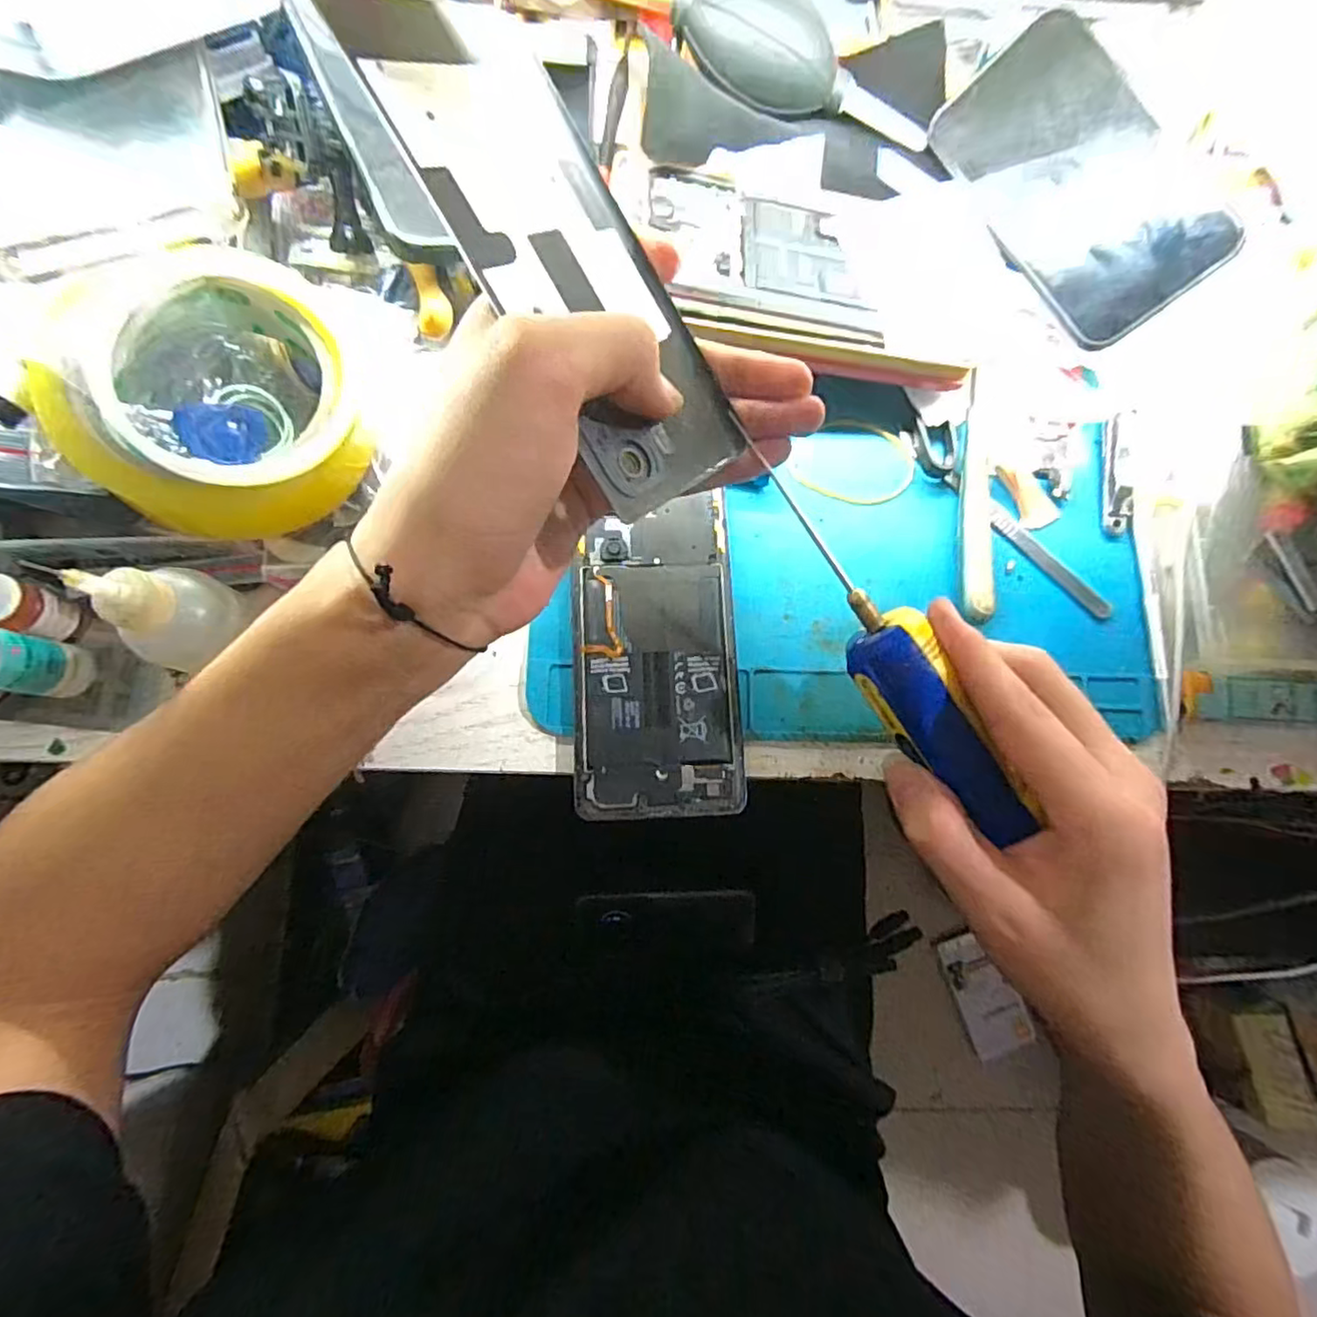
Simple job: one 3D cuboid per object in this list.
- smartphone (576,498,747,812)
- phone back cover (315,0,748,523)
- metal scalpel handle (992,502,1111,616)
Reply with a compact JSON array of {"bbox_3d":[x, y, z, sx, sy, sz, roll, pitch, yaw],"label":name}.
[{"bbox_3d":[-0.001,-0.003,0.283,0.072,0.004,0.143,-2,79,-4],"label":"smartphone"},{"bbox_3d":[-0.032,-0.130,0.198,0.071,0.004,0.166,-39,104,-37],"label":"phone back cover"},{"bbox_3d":[0.192,-0.048,0.310,0.075,0.006,0.011,44,80,5],"label":"metal scalpel handle"}]

